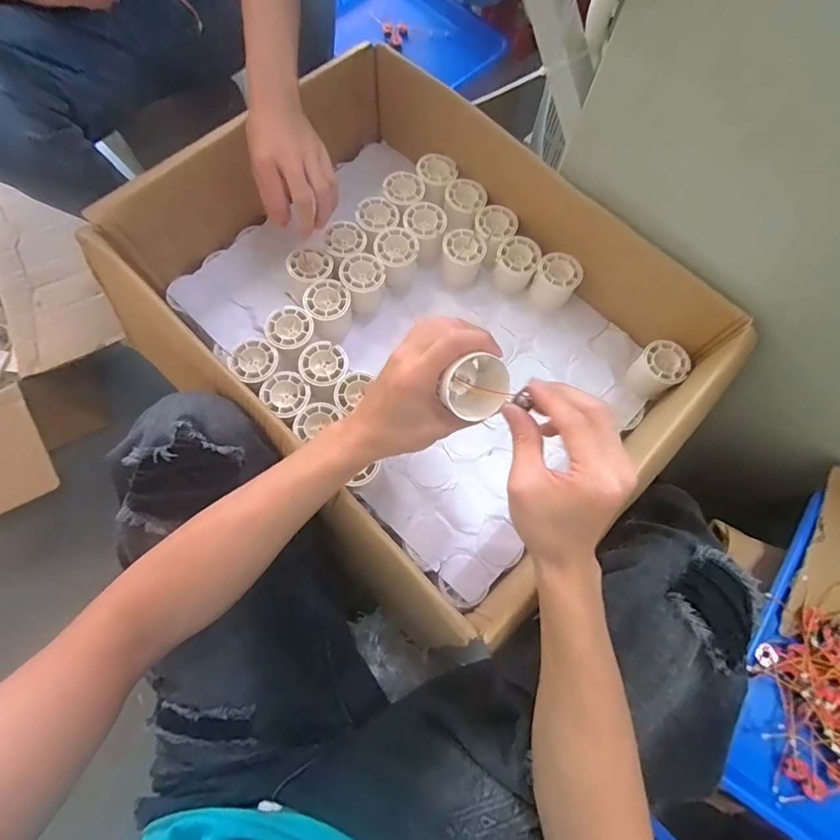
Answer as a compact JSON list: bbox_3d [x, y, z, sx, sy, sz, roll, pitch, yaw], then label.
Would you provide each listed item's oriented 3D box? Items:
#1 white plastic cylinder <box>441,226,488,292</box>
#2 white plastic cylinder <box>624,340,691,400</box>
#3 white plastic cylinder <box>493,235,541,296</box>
[{"bbox_3d":[0.056,-0.213,0.600,0.054,0.050,0.058,17,73,4],"label":"white plastic cylinder"},{"bbox_3d":[0.286,-0.060,0.551,0.059,0.049,0.052,-40,77,-13],"label":"white plastic cylinder"},{"bbox_3d":[0.125,-0.202,0.597,0.052,0.052,0.050,20,73,5],"label":"white plastic cylinder"}]

